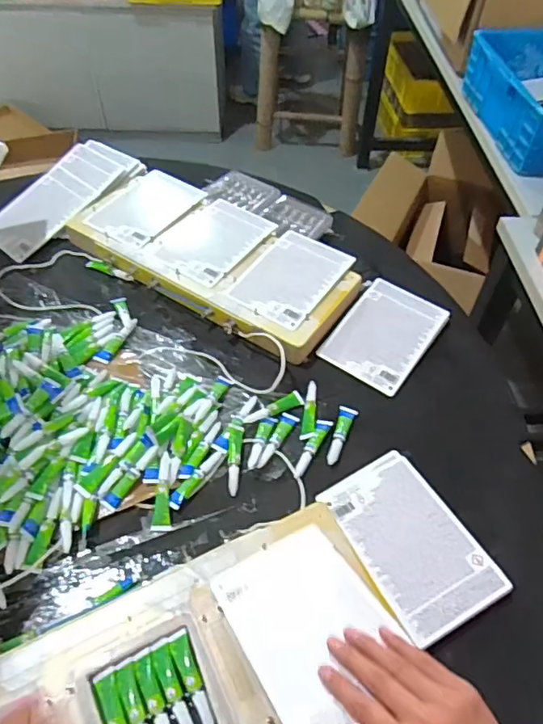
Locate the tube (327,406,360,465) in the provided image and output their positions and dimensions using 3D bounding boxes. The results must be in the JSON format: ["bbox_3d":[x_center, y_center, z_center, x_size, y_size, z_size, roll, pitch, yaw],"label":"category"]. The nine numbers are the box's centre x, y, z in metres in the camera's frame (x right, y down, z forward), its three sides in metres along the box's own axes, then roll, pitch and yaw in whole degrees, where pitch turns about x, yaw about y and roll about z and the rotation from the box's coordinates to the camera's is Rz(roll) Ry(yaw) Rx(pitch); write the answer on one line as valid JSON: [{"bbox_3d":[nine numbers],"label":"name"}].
[{"bbox_3d":[0.082,0.085,0.637,0.023,0.011,0.084,17,52,12],"label":"tube"}]

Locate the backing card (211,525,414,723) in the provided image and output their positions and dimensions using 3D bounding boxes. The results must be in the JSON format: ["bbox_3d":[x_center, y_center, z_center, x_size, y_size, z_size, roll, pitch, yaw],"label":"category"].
[{"bbox_3d":[0.033,0.215,0.444,0.115,0.006,0.169,-22,33,-19],"label":"backing card"}]

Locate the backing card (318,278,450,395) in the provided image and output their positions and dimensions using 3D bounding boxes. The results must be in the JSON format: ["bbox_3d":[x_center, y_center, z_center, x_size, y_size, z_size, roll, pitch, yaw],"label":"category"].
[{"bbox_3d":[0.156,-0.040,0.736,0.118,0.004,0.170,31,61,20],"label":"backing card"}]

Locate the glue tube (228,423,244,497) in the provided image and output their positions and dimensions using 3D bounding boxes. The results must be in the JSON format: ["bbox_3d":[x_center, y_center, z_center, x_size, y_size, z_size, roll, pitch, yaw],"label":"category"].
[{"bbox_3d":[-0.042,0.109,0.612,0.017,0.013,0.086,1,50,-1],"label":"glue tube"}]

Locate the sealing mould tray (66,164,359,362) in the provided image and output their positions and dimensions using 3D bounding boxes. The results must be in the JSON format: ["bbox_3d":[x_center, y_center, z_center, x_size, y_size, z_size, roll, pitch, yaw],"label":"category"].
[{"bbox_3d":[-0.084,-0.158,0.799,0.415,0.040,0.202,30,56,21],"label":"sealing mould tray"}]

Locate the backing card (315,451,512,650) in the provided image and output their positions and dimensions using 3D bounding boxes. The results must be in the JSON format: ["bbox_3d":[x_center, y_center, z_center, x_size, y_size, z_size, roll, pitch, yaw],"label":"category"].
[{"bbox_3d":[0.141,0.181,0.554,0.113,0.008,0.179,-23,52,-18],"label":"backing card"}]

